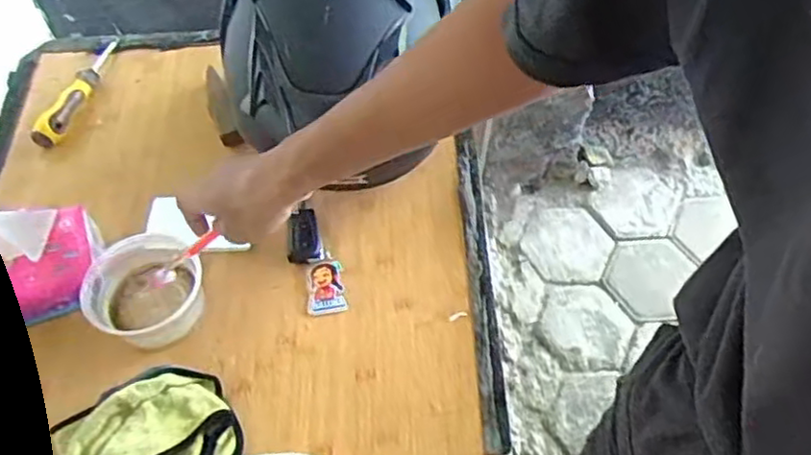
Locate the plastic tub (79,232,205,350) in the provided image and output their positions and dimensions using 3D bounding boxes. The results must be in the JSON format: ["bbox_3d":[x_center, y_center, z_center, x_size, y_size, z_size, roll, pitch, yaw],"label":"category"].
[{"bbox_3d":[-0.264,0.065,0.684,0.117,0.062,0.110,-1,57,2],"label":"plastic tub"}]

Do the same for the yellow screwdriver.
[{"bbox_3d":[-0.420,-0.173,0.859,0.034,0.034,0.183,10,58,9],"label":"yellow screwdriver"}]

